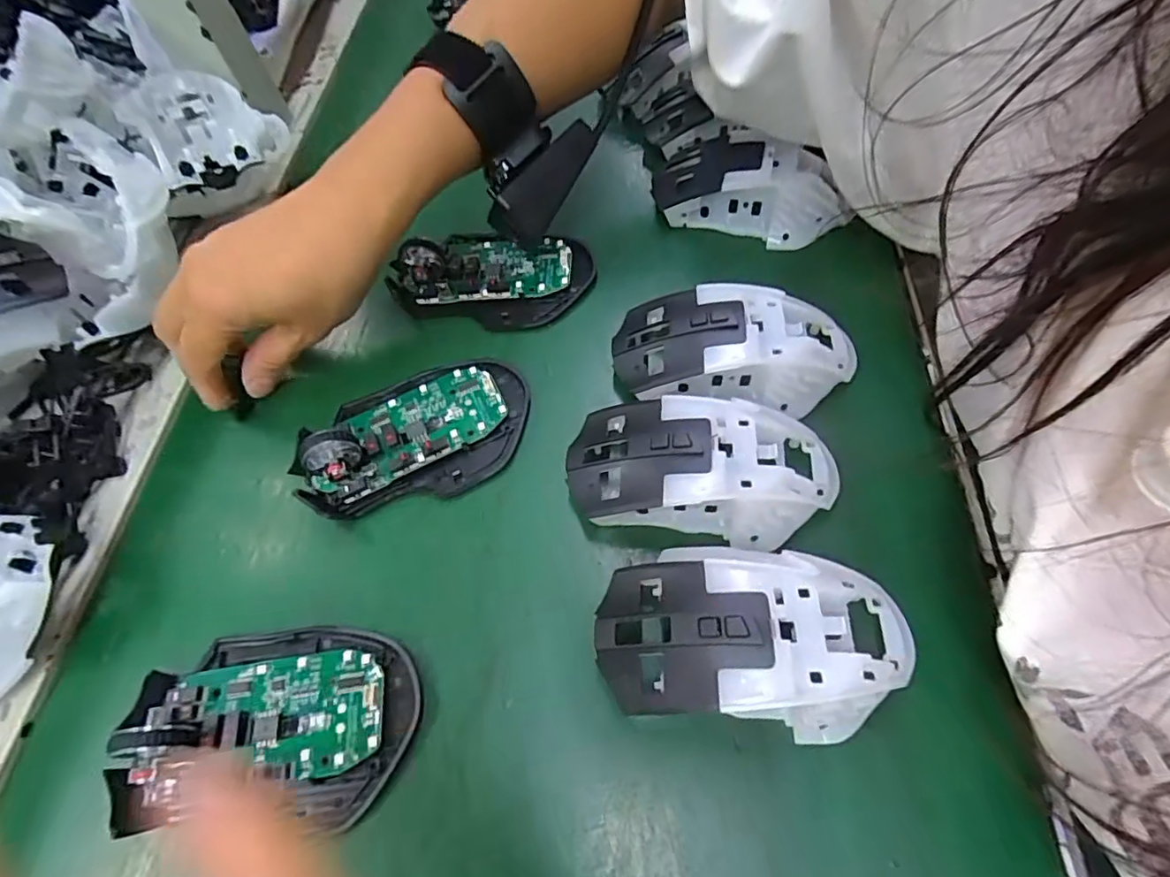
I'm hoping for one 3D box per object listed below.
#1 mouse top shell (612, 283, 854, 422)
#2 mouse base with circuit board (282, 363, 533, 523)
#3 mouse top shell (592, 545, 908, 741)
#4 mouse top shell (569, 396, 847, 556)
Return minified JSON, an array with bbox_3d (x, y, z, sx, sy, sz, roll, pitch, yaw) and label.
[{"bbox_3d":[0.074,-0.041,0.280,0.117,0.044,0.059,6,62,1],"label":"mouse top shell"},{"bbox_3d":[-0.083,-0.007,0.277,0.108,0.029,0.069,-15,62,-2],"label":"mouse base with circuit board"},{"bbox_3d":[0.063,0.074,0.214,0.116,0.042,0.065,3,62,0],"label":"mouse top shell"},{"bbox_3d":[0.051,0.014,0.249,0.116,0.041,0.061,6,62,1],"label":"mouse top shell"}]

